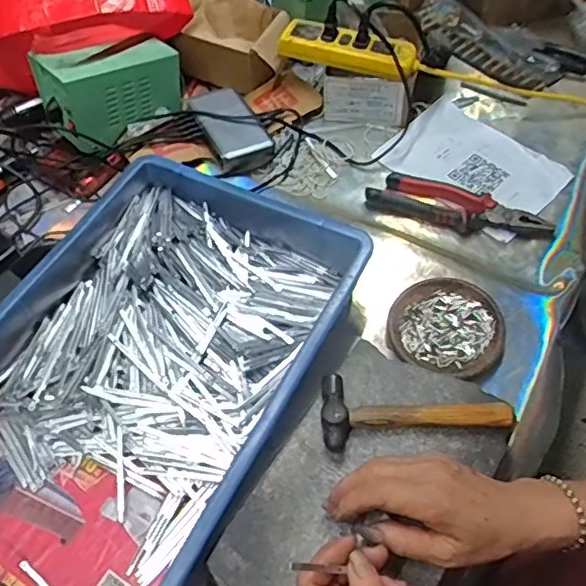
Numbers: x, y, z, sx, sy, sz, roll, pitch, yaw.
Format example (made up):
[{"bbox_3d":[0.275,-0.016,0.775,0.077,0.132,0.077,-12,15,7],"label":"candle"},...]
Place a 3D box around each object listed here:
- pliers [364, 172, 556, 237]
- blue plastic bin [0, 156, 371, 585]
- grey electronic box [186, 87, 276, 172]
[{"bbox_3d":[0.199,-0.105,0.703,0.215,0.017,0.061,14,58,12],"label":"pliers"},{"bbox_3d":[-0.145,0.072,0.543,0.293,0.077,0.428,23,60,17],"label":"blue plastic bin"},{"bbox_3d":[-0.083,-0.222,0.775,0.075,0.029,0.132,-26,59,-14],"label":"grey electronic box"}]

